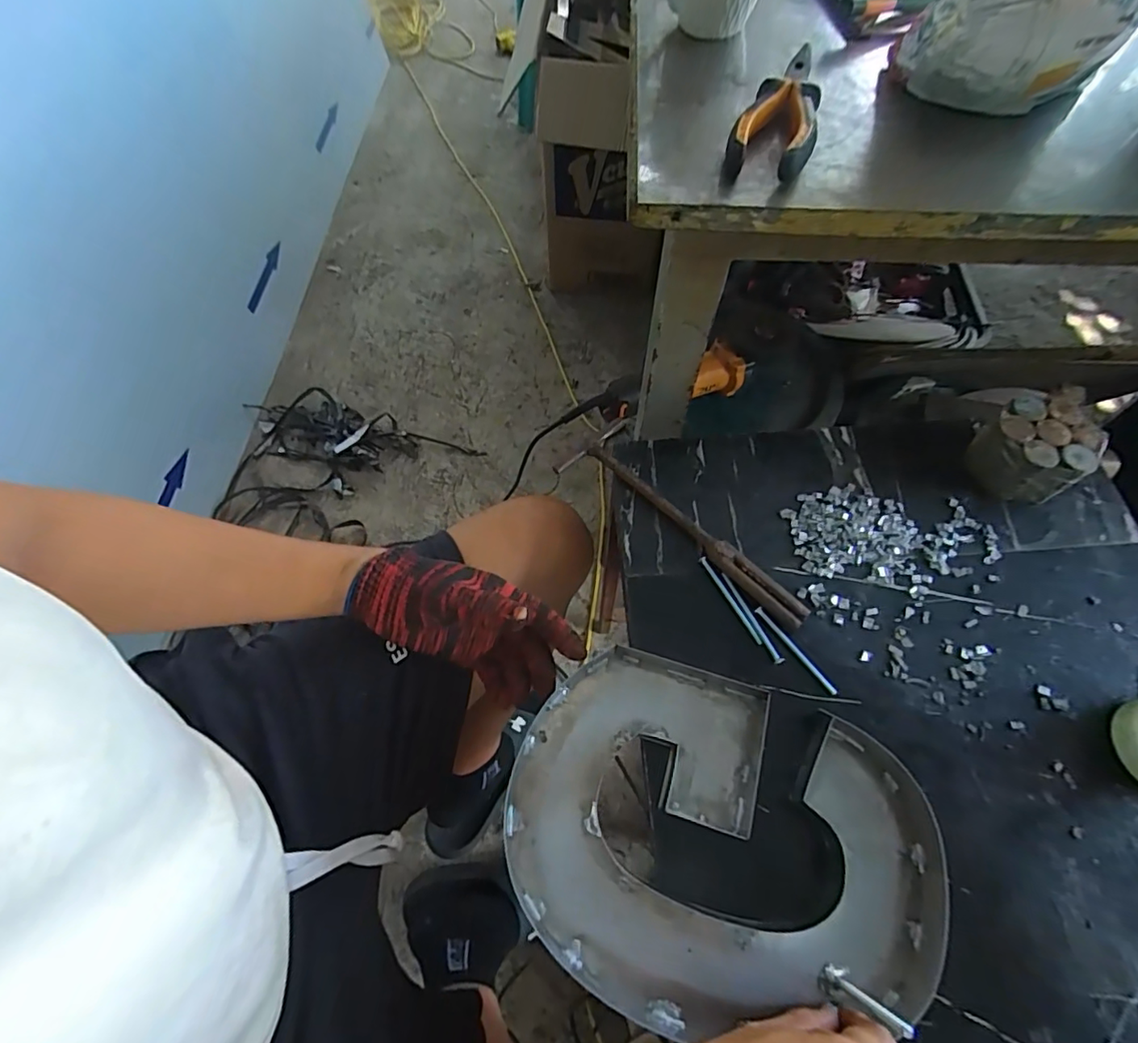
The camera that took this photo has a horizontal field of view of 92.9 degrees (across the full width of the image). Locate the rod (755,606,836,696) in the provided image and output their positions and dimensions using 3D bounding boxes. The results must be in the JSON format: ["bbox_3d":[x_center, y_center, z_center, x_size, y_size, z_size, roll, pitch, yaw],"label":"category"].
[{"bbox_3d":[0.165,0.093,0.393,0.006,0.004,0.076,-35,69,-16],"label":"rod"}]

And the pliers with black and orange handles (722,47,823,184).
[{"bbox_3d":[0.145,-0.284,0.377,0.053,0.025,0.134,14,65,10],"label":"pliers with black and orange handles"}]

